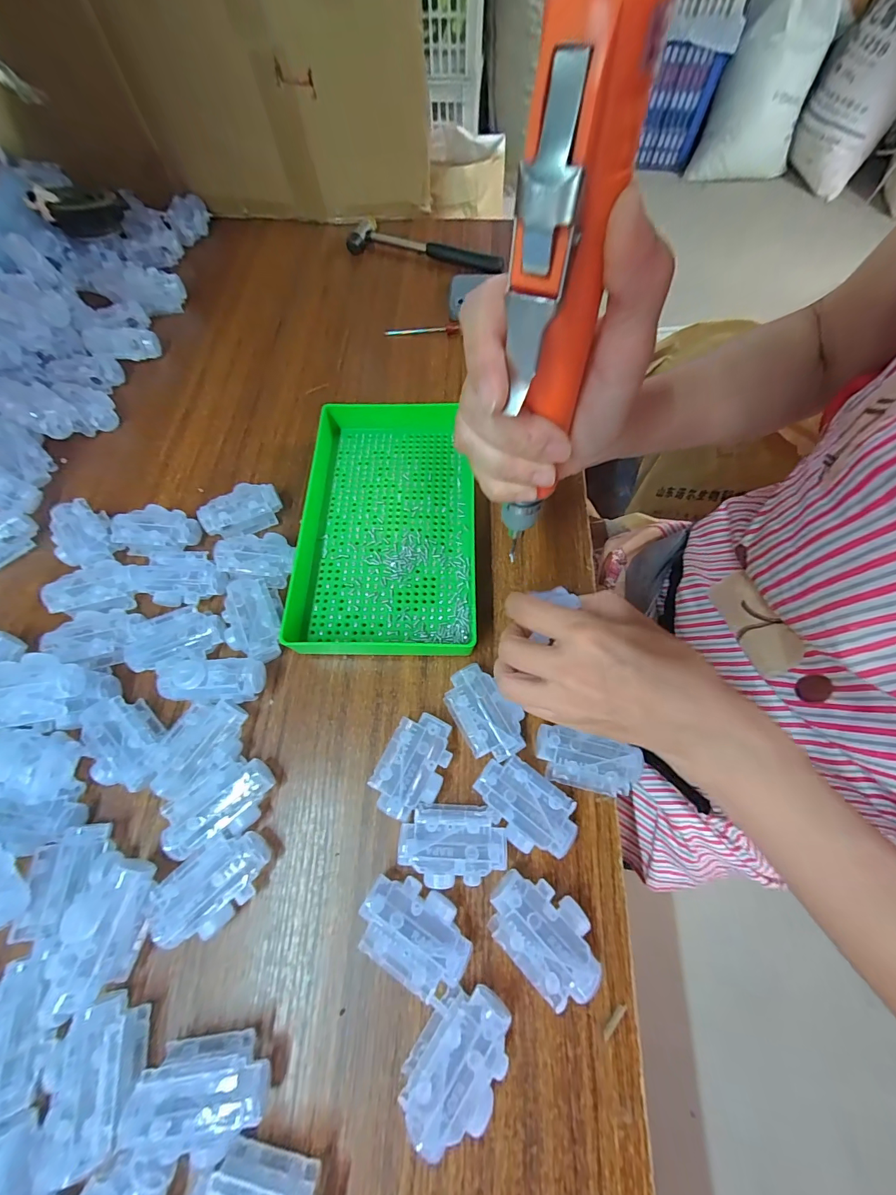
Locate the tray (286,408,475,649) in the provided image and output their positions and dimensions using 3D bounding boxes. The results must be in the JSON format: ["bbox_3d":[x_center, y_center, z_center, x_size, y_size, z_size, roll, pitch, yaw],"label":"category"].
[{"bbox_3d":[-0.059,-0.068,0.367,0.161,0.039,0.238,0,67,1],"label":"tray"}]

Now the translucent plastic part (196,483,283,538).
[{"bbox_3d":[-0.196,-0.084,0.387,0.070,0.031,0.042,-23,68,-8],"label":"translucent plastic part"}]

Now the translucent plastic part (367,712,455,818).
[{"bbox_3d":[-0.024,0.119,0.292,0.044,0.029,0.068,22,69,11],"label":"translucent plastic part"}]

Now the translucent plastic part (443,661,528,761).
[{"bbox_3d":[0.026,0.087,0.306,0.041,0.028,0.069,-28,69,-10],"label":"translucent plastic part"}]

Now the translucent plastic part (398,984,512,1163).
[{"bbox_3d":[0.006,0.261,0.229,0.046,0.030,0.067,28,71,13],"label":"translucent plastic part"}]

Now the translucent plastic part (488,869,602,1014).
[{"bbox_3d":[0.060,0.206,0.253,0.069,0.028,0.045,40,74,17],"label":"translucent plastic part"}]

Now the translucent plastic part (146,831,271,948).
[{"bbox_3d":[-0.151,0.187,0.264,0.069,0.030,0.044,-41,72,-14],"label":"translucent plastic part"}]

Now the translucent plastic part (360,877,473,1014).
[{"bbox_3d":[-0.020,0.206,0.253,0.069,0.029,0.043,28,70,13],"label":"translucent plastic part"}]

